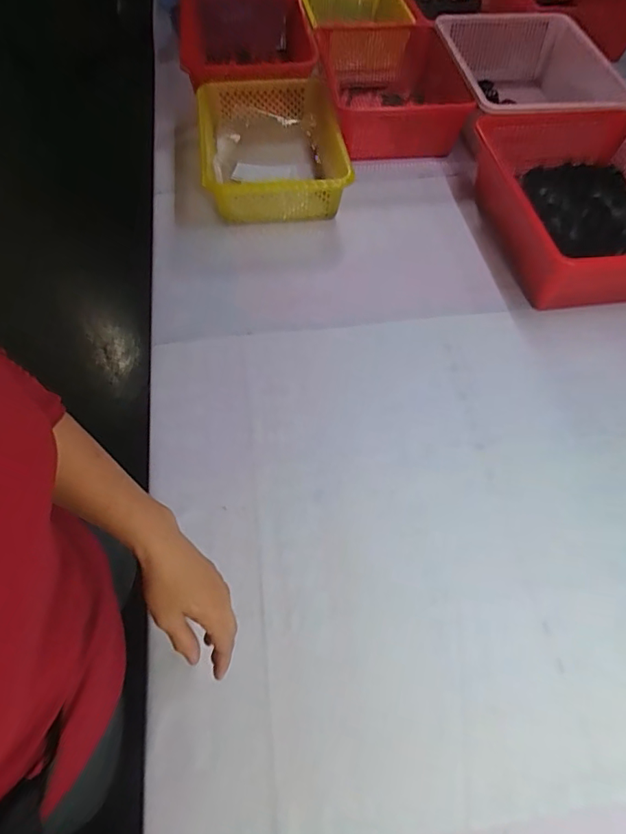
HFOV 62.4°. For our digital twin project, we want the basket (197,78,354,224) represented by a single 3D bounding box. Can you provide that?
[{"bbox_3d":[-0.075,-0.483,0.942,0.243,0.100,0.331,-5,58,-6],"label":"basket"}]

